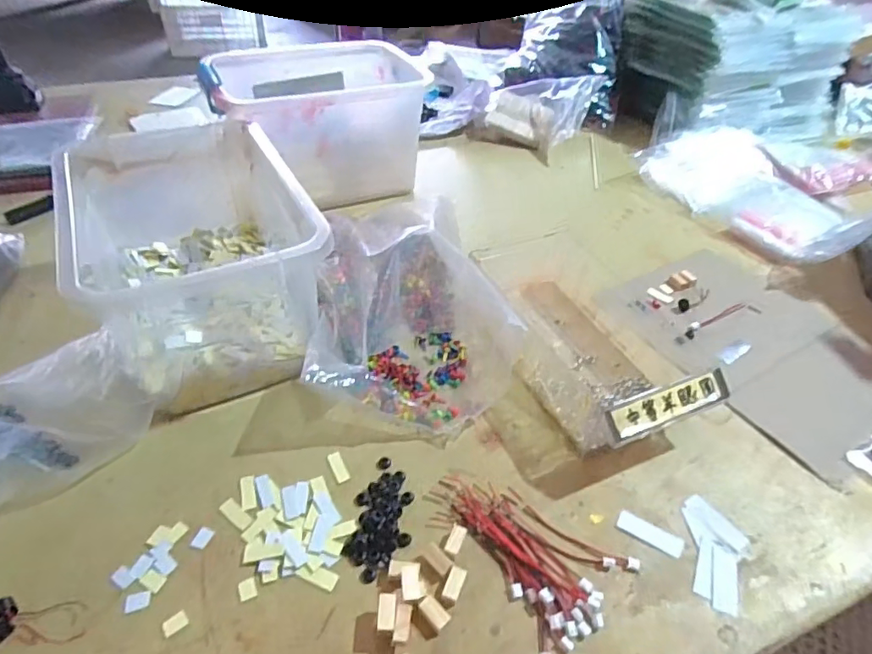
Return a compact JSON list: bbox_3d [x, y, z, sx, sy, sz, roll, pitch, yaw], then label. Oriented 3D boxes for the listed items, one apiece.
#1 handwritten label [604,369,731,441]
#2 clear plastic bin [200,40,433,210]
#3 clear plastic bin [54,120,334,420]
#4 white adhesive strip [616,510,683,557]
[{"bbox_3d":[0.183,0.061,0.418,0.115,0.005,0.026,-15,78,-19],"label":"handwritten label"},{"bbox_3d":[-0.159,-0.274,0.733,0.272,0.151,0.192,-15,46,-20],"label":"clear plastic bin"},{"bbox_3d":[-0.227,-0.073,0.509,0.183,0.142,0.286,-19,48,-24],"label":"clear plastic bin"},{"bbox_3d":[0.160,0.152,0.396,0.047,0.004,0.018,23,46,20],"label":"white adhesive strip"}]

